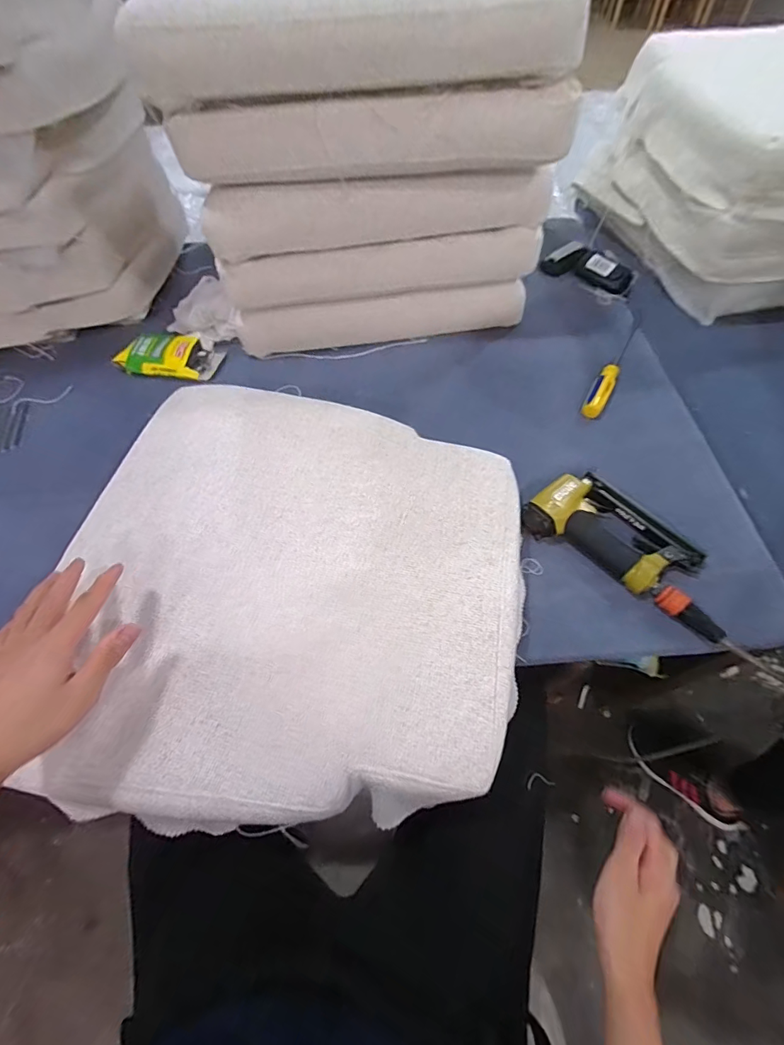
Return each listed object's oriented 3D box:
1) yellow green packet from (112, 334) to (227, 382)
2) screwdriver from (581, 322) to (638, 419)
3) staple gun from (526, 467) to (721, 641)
[{"bbox_3d":[-0.400,-0.299,0.797,0.176,0.031,0.102,15,62,10],"label":"yellow green packet"},{"bbox_3d":[0.377,-0.272,0.750,0.031,0.024,0.267,26,65,16],"label":"screwdriver"},{"bbox_3d":[0.303,0.023,0.569,0.256,0.041,0.135,32,66,18],"label":"staple gun"}]

